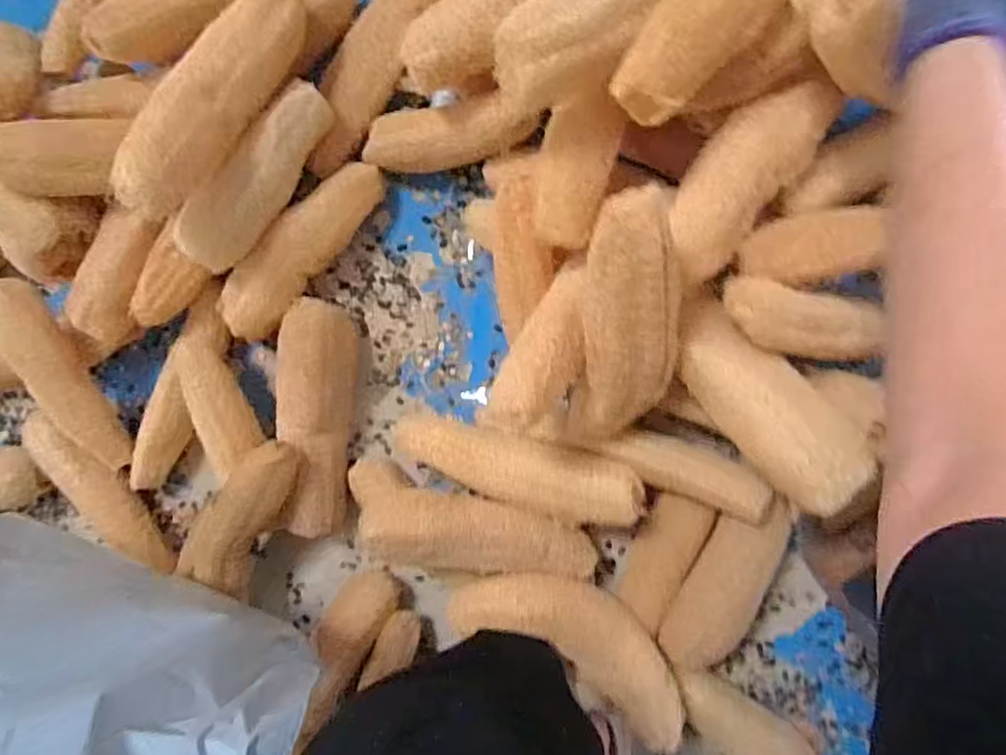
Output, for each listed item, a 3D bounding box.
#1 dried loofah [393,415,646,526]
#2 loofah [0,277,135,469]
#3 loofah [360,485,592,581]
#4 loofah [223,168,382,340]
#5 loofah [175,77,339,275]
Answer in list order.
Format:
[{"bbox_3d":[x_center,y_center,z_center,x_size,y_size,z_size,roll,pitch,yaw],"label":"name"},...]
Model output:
[{"bbox_3d":[0.006,0.095,0.628,0.273,0.060,0.072,13,96,6],"label":"dried loofah"},{"bbox_3d":[-0.487,0.003,0.687,0.055,0.048,0.235,-14,117,8],"label":"loofah"},{"bbox_3d":[-0.021,0.164,0.626,0.239,0.050,0.075,13,95,-13],"label":"loofah"},{"bbox_3d":[-0.223,-0.137,0.677,0.237,0.051,0.071,-43,88,8],"label":"loofah"},{"bbox_3d":[-0.250,-0.205,0.632,0.064,0.079,0.214,33,98,4],"label":"loofah"}]

